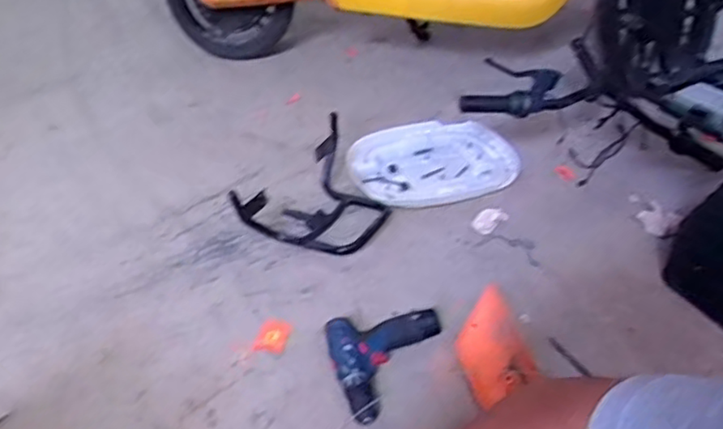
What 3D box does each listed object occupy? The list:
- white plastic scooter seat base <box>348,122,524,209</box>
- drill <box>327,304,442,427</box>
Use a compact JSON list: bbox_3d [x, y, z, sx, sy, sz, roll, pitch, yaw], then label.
[{"bbox_3d":[0.171,-0.123,1.488,0.384,0.066,0.263,-15,42,-18],"label":"white plastic scooter seat base"},{"bbox_3d":[0.046,0.240,1.040,0.184,0.061,0.177,-6,40,-8],"label":"drill"}]

